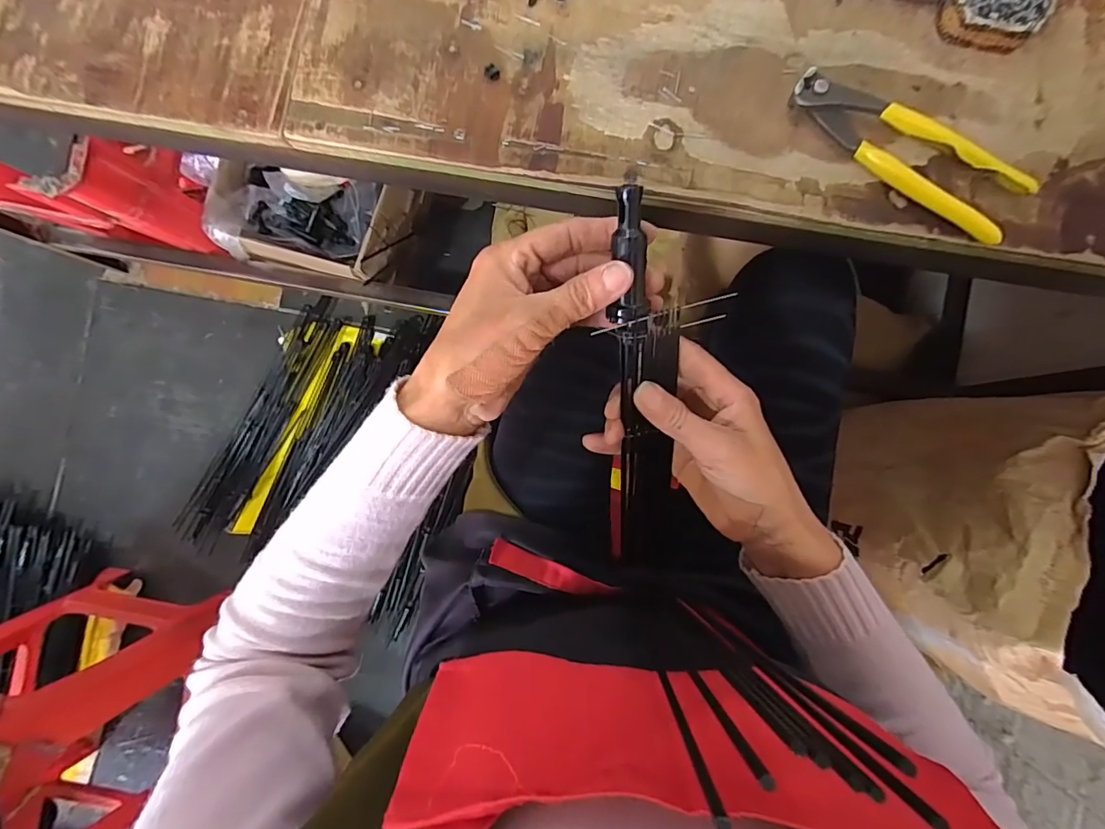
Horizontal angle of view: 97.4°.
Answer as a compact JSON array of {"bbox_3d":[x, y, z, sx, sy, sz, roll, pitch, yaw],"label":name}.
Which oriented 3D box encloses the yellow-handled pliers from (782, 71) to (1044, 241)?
[{"bbox_3d":[0.236,-0.180,0.324,0.161,0.028,0.043,40,88,0],"label":"yellow-handled pliers"}]

